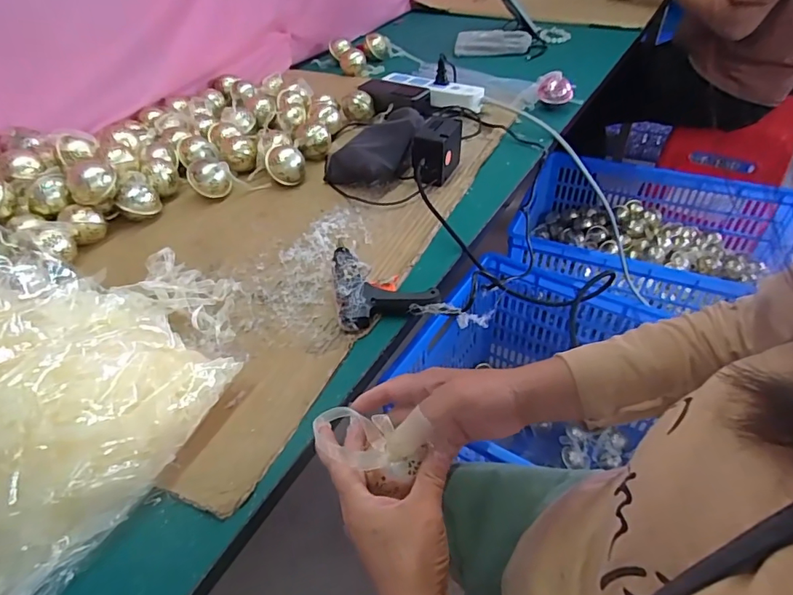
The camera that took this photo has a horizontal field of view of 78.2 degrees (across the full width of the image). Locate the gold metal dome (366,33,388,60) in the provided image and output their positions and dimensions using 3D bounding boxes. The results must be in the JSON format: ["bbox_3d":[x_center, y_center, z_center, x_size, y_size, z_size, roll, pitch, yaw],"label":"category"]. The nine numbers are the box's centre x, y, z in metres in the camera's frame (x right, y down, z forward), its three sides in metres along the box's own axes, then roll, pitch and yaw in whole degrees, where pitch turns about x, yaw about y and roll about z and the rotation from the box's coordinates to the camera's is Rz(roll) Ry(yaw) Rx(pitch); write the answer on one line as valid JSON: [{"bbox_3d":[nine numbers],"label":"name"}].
[{"bbox_3d":[-0.048,-0.599,1.169,0.055,0.053,0.043,-2,46,2],"label":"gold metal dome"}]

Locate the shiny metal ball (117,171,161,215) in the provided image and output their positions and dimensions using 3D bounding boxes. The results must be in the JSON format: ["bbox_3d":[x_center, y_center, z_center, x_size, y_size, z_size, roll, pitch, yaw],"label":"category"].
[{"bbox_3d":[-0.365,-0.142,0.686,0.052,0.044,0.047,-23,49,-18],"label":"shiny metal ball"}]

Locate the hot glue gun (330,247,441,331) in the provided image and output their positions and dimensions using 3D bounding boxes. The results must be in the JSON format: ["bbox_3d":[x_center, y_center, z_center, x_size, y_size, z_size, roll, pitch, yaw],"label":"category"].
[{"bbox_3d":[-0.020,-0.017,0.545,0.106,0.029,0.107,-15,47,-11],"label":"hot glue gun"}]

